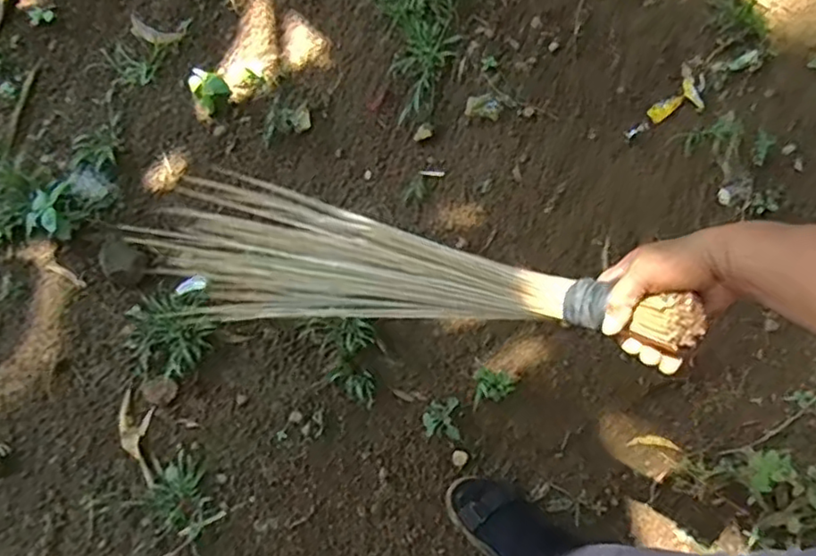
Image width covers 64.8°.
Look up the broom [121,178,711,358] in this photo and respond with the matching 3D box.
[{"bbox_3d":[-0.050,-0.010,0.713,0.694,0.079,0.152,9,66,38],"label":"broom"}]

